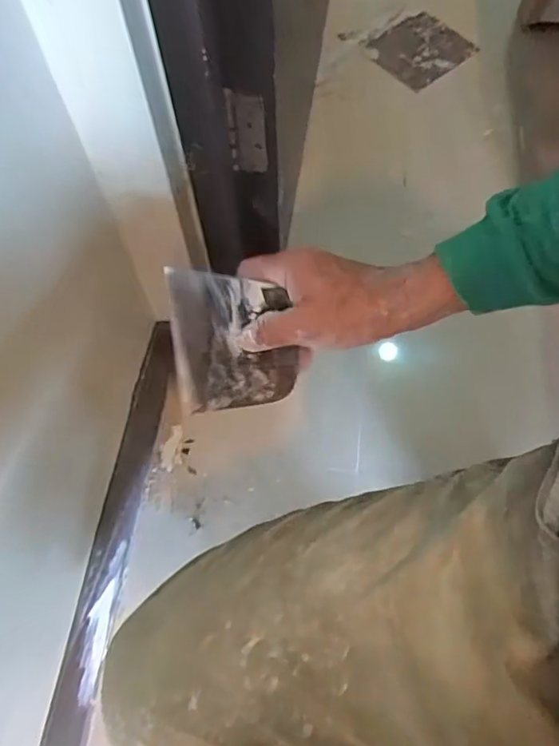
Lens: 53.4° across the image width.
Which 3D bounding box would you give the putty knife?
[{"bbox_3d":[-0.036,-0.023,0.446,0.094,0.142,0.010,-1,44,-2],"label":"putty knife"}]

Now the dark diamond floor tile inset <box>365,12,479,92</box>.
[{"bbox_3d":[0.269,-0.617,1.057,0.167,0.013,0.146,-36,78,-5],"label":"dark diamond floor tile inset"}]

